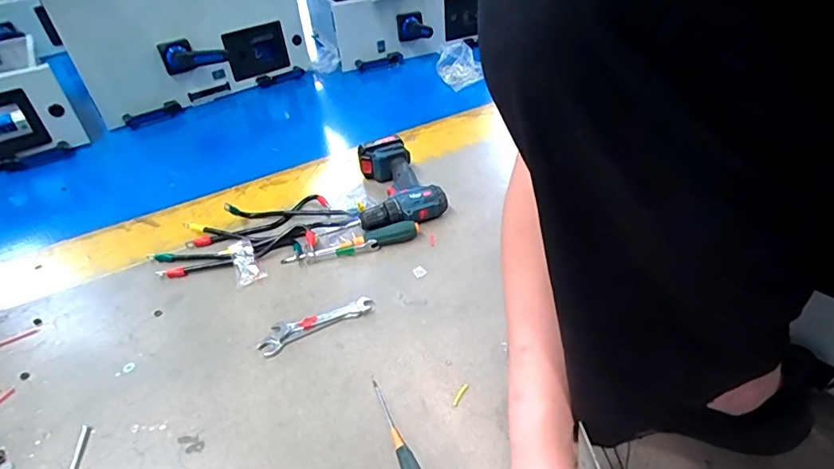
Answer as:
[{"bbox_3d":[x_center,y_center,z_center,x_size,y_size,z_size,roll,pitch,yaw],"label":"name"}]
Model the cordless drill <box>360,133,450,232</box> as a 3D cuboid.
[{"bbox_3d":[-0.037,-0.096,0.872,0.143,0.073,0.206,-9,40,-6],"label":"cordless drill"}]

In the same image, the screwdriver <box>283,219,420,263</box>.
[{"bbox_3d":[-0.108,0.014,0.782,0.226,0.025,0.031,-11,40,-8],"label":"screwdriver"}]

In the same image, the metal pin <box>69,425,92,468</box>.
[{"bbox_3d":[-0.391,0.249,0.548,0.010,0.005,0.057,-8,40,-4],"label":"metal pin"}]

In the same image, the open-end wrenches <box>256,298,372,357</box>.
[{"bbox_3d":[-0.141,0.123,0.664,0.161,0.007,0.037,-21,43,-19],"label":"open-end wrenches"}]

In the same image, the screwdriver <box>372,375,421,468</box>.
[{"bbox_3d":[-0.027,0.224,0.539,0.019,0.016,0.151,-19,42,-17],"label":"screwdriver"}]

